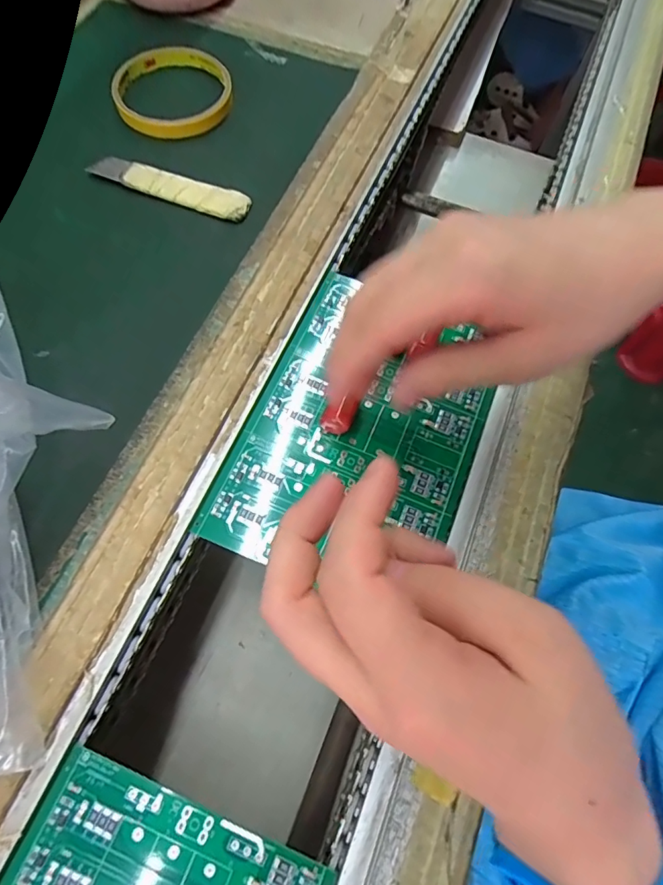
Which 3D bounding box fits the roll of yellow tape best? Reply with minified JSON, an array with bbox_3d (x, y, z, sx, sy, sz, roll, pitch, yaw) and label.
[{"bbox_3d":[-0.115,-0.257,0.367,0.083,0.011,0.082,1,67,-2],"label":"roll of yellow tape"}]

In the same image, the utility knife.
[{"bbox_3d":[-0.106,-0.170,0.334,0.107,0.008,0.023,20,67,6],"label":"utility knife"}]

